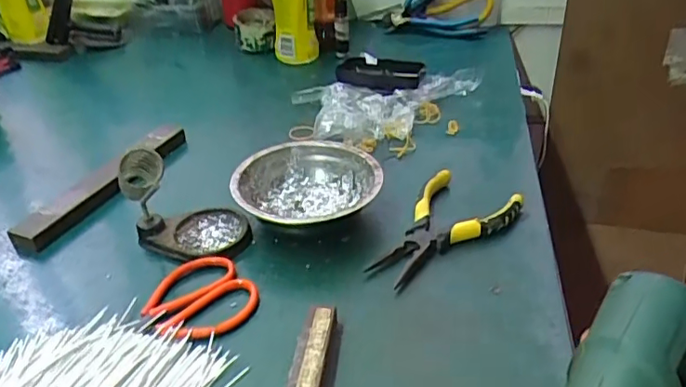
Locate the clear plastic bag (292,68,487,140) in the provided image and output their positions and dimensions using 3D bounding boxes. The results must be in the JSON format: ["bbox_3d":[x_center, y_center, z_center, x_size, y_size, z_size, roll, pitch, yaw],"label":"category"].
[{"bbox_3d":[0.049,-0.095,0.603,0.210,0.031,0.096,1,34,1],"label":"clear plastic bag"}]

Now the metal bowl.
[{"bbox_3d":[-0.032,0.000,0.493,0.126,0.050,0.126,-2,34,1],"label":"metal bowl"}]

